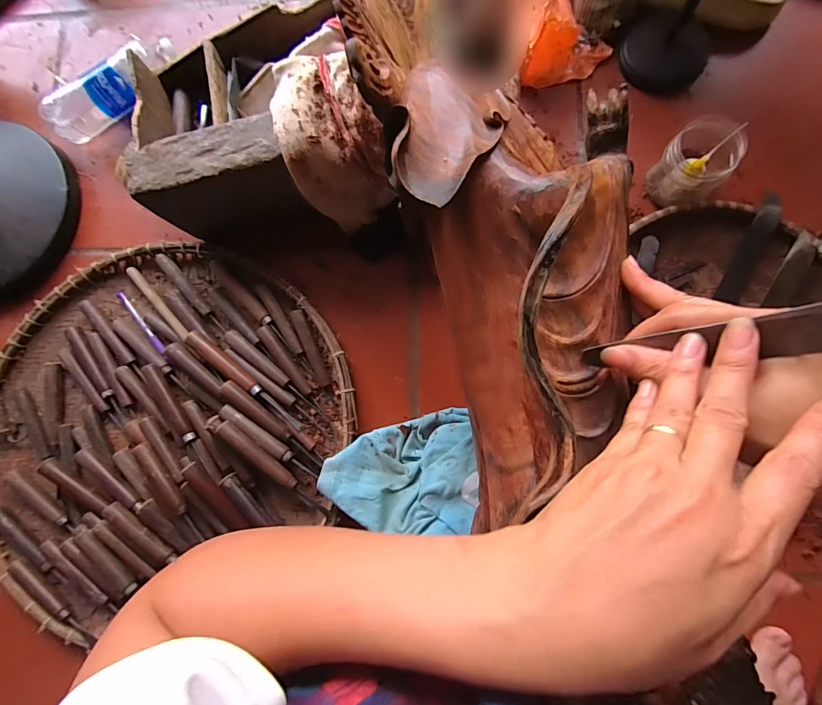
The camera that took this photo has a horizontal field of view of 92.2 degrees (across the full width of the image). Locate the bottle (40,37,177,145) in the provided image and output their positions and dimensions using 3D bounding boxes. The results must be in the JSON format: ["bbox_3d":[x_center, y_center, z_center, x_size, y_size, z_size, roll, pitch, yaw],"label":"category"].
[{"bbox_3d":[-0.437,-0.388,0.585,0.204,0.058,0.063,-31,81,1],"label":"bottle"}]

